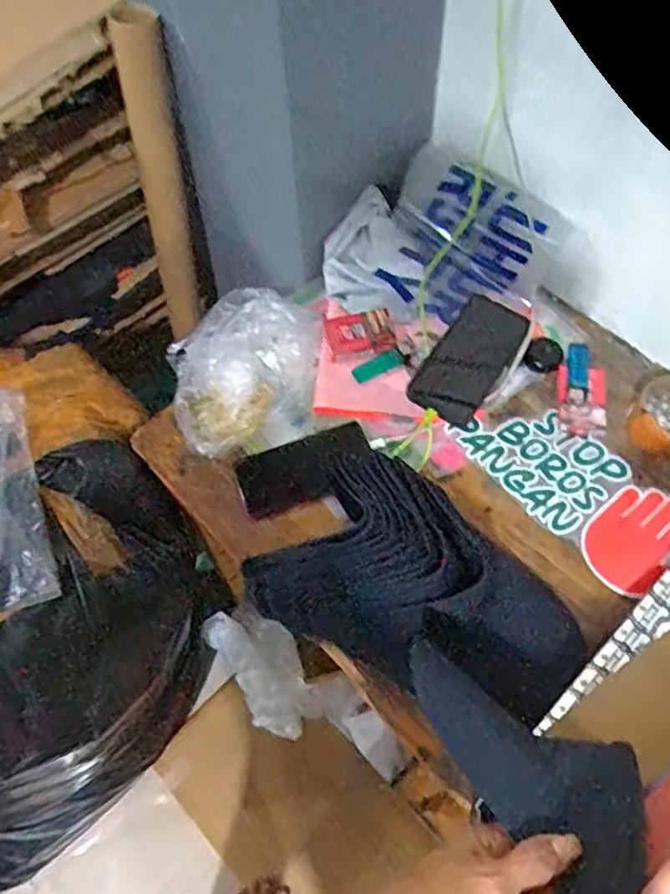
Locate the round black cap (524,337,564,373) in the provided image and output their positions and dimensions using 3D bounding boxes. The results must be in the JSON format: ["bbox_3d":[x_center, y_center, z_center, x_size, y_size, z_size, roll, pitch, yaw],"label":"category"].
[{"bbox_3d":[0.251,-0.110,0.776,0.042,0.019,0.047,27,66,15],"label":"round black cap"}]

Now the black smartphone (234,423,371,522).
[{"bbox_3d":[-0.033,0.024,0.714,0.146,0.013,0.074,-23,65,-2],"label":"black smartphone"}]

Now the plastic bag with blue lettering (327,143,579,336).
[{"bbox_3d":[0.137,-0.237,0.807,0.285,0.105,0.211,36,68,19],"label":"plastic bag with blue lettering"}]

